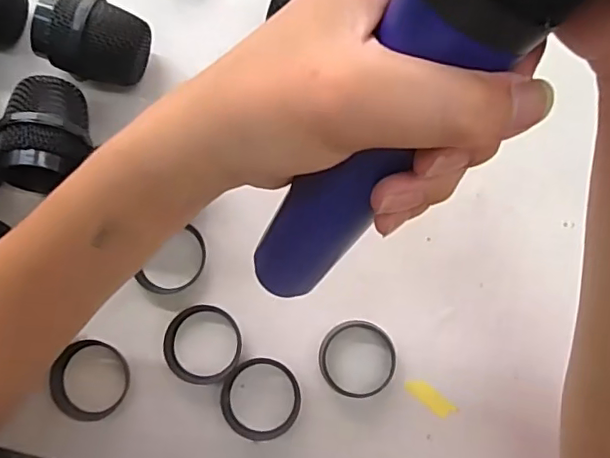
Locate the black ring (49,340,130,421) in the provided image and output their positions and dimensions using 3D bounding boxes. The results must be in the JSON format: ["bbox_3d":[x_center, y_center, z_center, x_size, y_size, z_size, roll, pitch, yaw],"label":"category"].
[{"bbox_3d":[-0.122,0.087,0.318,0.041,0.011,0.041,0,82,0],"label":"black ring"}]

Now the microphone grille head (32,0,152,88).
[{"bbox_3d":[-0.124,-0.109,0.327,0.056,0.048,0.042,10,82,1],"label":"microphone grille head"}]

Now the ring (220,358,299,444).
[{"bbox_3d":[-0.025,0.097,0.317,0.045,0.008,0.045,0,82,0],"label":"ring"}]

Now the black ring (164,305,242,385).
[{"bbox_3d":[-0.059,0.067,0.322,0.043,0.006,0.044,0,82,0],"label":"black ring"}]

